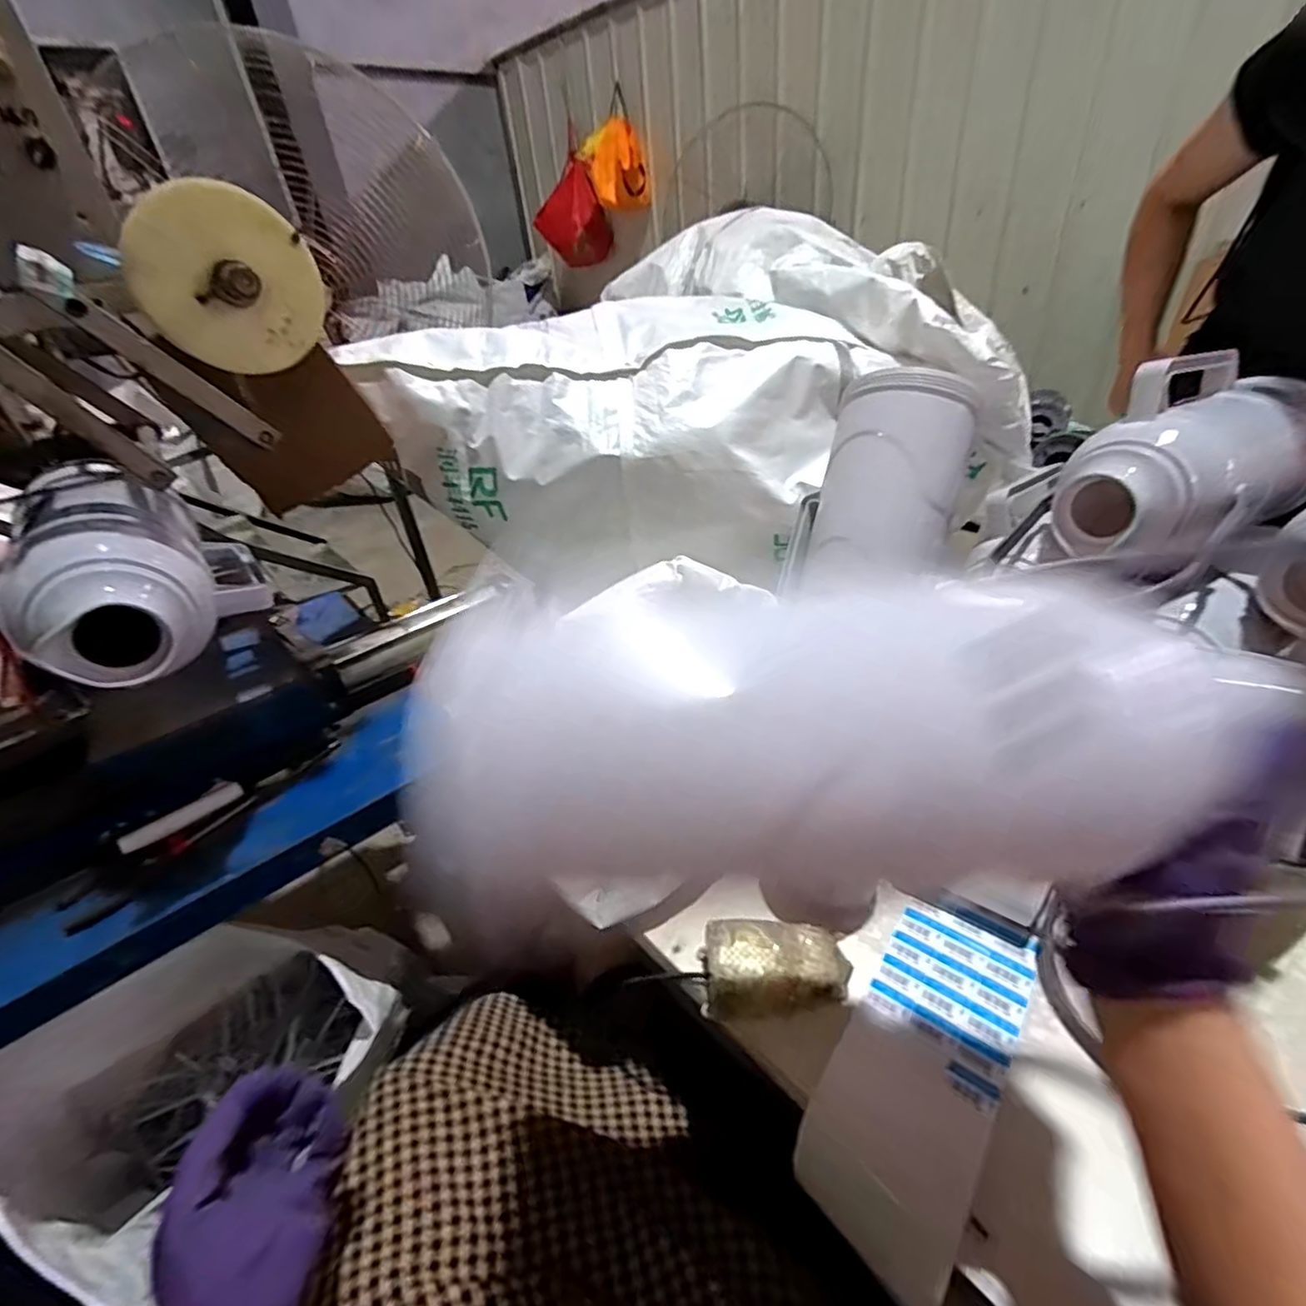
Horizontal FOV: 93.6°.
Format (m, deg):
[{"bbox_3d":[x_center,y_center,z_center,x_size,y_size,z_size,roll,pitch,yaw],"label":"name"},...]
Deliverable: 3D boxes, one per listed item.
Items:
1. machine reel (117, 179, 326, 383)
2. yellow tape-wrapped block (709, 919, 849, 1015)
[{"bbox_3d":[-0.354,-0.314,0.524,0.075,0.141,0.141,29,5,28],"label":"machine reel"},{"bbox_3d":[0.107,0.269,0.527,0.120,0.050,0.072,-3,35,5],"label":"yellow tape-wrapped block"}]

